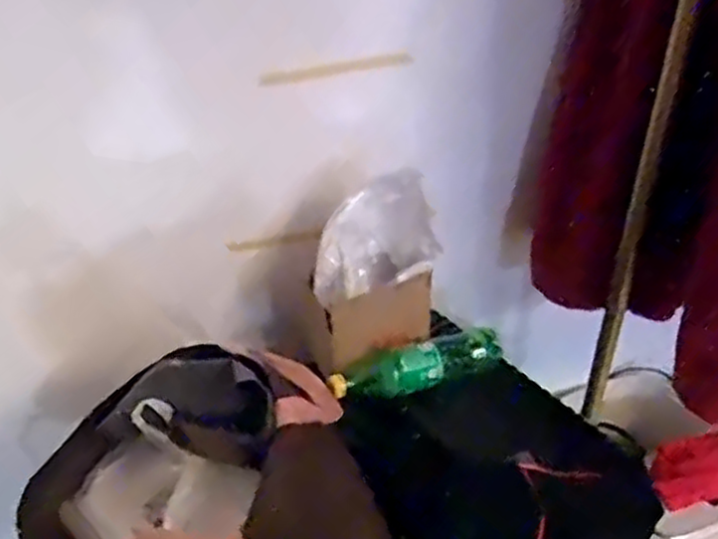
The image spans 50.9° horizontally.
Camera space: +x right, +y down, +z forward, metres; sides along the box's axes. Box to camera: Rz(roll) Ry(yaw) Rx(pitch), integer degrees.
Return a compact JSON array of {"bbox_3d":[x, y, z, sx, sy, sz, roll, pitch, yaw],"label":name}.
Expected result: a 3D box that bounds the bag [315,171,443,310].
[{"bbox_3d":[0.018,-0.032,0.849,0.141,0.137,0.047,-3,38,-1],"label":"bag"}]

